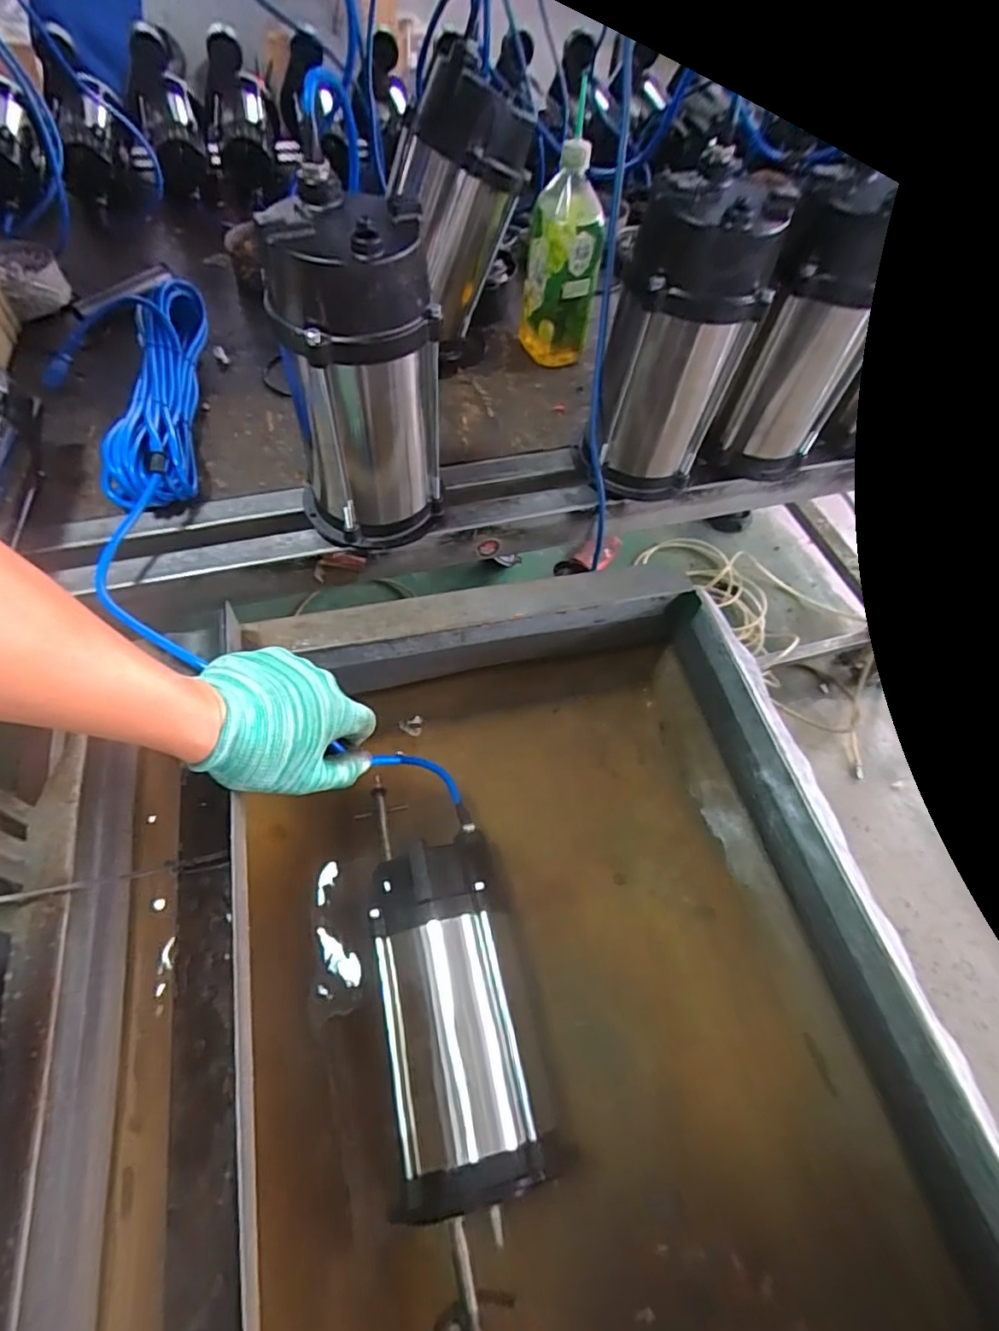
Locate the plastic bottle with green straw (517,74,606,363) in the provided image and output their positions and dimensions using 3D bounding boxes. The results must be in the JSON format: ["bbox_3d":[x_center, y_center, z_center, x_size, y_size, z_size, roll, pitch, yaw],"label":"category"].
[{"bbox_3d":[0.072,-0.479,0.690,0.083,0.211,0.075,-1,59,-3],"label":"plastic bottle with green straw"}]

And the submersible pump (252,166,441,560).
[{"bbox_3d":[-0.121,-0.229,0.495,0.123,0.260,0.111,-26,63,-17],"label":"submersible pump"}]

